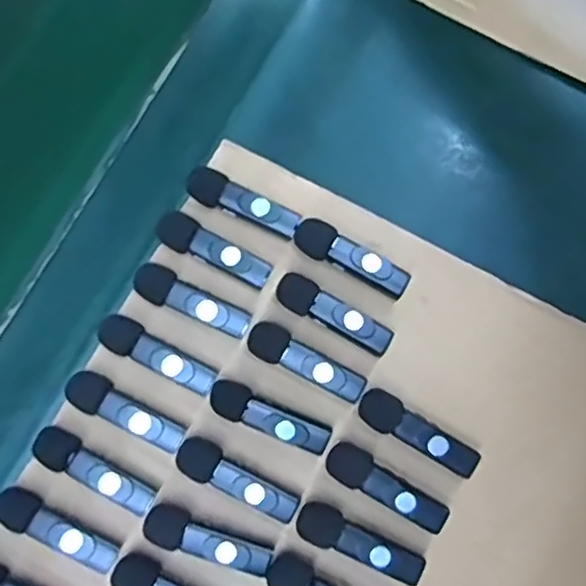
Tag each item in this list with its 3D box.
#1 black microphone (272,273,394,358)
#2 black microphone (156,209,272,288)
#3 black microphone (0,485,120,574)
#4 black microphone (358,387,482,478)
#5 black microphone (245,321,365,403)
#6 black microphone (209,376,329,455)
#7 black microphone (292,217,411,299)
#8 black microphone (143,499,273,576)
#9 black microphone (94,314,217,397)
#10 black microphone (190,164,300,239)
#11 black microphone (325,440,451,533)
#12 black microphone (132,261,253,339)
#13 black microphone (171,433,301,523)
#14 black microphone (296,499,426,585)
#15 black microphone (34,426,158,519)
[{"bbox_3d":[0.021,0.012,0.324,0.065,0.017,0.019,32,80,6],"label":"black microphone"},{"bbox_3d":[-0.043,-0.022,0.331,0.063,0.017,0.020,31,80,6],"label":"black microphone"},{"bbox_3d":[-0.117,0.116,0.301,0.064,0.021,0.017,29,80,5],"label":"black microphone"},{"bbox_3d":[0.064,0.072,0.314,0.065,0.013,0.020,35,80,7],"label":"black microphone"},{"bbox_3d":[0.007,0.037,0.321,0.064,0.019,0.020,31,80,6],"label":"black microphone"},{"bbox_3d":[-0.012,0.064,0.317,0.064,0.019,0.018,27,79,5],"label":"black microphone"},{"bbox_3d":[0.031,-0.018,0.330,0.065,0.016,0.020,32,80,6],"label":"black microphone"},{"bbox_3d":[-0.042,0.123,0.304,0.063,0.016,0.018,24,79,5],"label":"black microphone"},{"bbox_3d":[-0.071,0.033,0.321,0.064,0.019,0.018,31,80,6],"label":"black microphone"},{"bbox_3d":[-0.027,-0.049,0.334,0.064,0.015,0.020,26,79,5],"label":"black microphone"},{"bbox_3d":[0.047,0.098,0.311,0.065,0.014,0.019,32,80,6],"label":"black microphone"},{"bbox_3d":[-0.054,0.006,0.326,0.064,0.018,0.020,30,80,6],"label":"black microphone"},{"bbox_3d":[-0.029,0.095,0.310,0.064,0.018,0.019,32,80,6],"label":"black microphone"},{"bbox_3d":[0.033,0.125,0.305,0.065,0.015,0.019,29,80,5],"label":"black microphone"},{"bbox_3d":[-0.099,0.089,0.307,0.065,0.018,0.017,29,80,6],"label":"black microphone"}]

